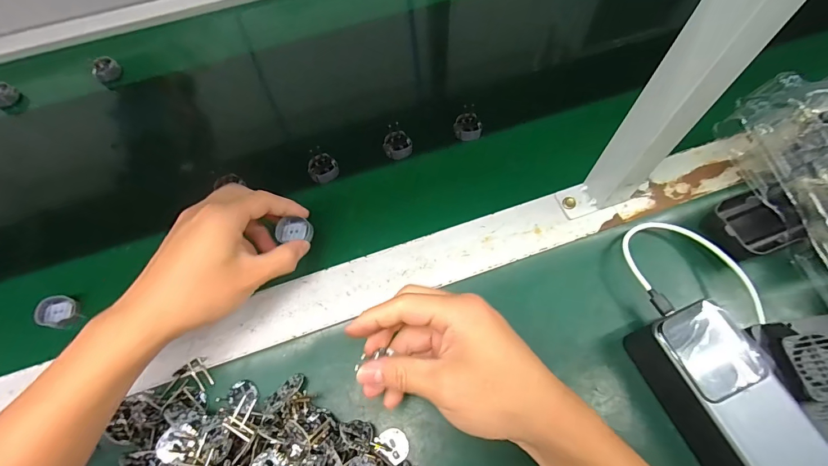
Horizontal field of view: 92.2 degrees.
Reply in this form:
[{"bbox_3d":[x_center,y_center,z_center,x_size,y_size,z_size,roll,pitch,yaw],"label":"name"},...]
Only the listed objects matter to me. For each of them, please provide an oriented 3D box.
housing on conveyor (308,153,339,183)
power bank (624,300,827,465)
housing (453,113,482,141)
[{"bbox_3d":[-0.092,-0.065,0.401,0.029,0.012,0.026,-27,66,-10],"label":"housing on conveyor"},{"bbox_3d":[0.207,0.117,0.268,0.067,0.057,0.130,-21,65,-7],"label":"power bank"},{"bbox_3d":[0.056,-0.111,0.416,0.028,0.014,0.025,5,64,5],"label":"housing"}]

